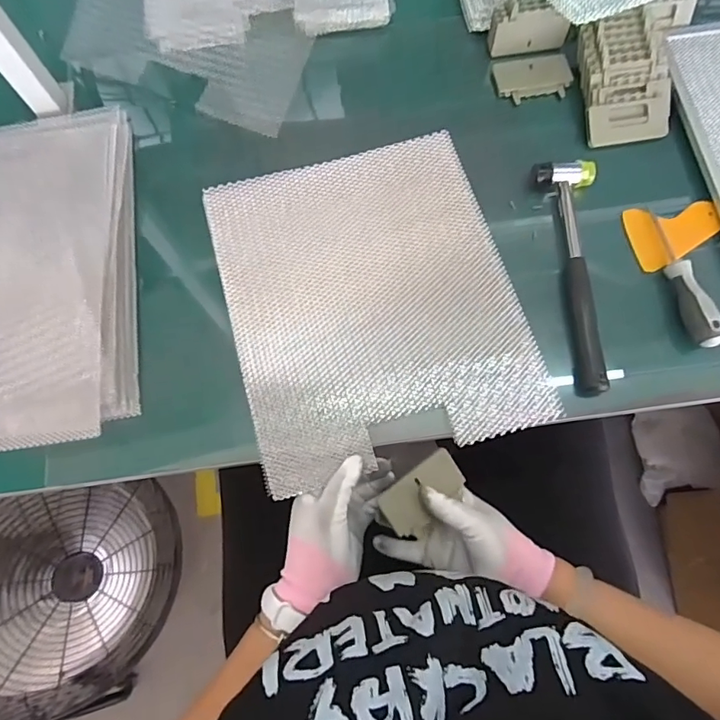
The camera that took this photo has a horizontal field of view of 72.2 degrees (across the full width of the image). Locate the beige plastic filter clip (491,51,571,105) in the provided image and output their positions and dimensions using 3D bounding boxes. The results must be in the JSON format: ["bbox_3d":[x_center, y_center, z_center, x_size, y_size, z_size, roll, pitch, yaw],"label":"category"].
[{"bbox_3d":[0.198,-0.323,0.564,0.086,0.006,0.058,-9,73,-1],"label":"beige plastic filter clip"}]

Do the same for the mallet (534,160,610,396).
[{"bbox_3d":[0.224,-0.088,0.490,0.054,0.027,0.241,-5,73,0],"label":"mallet"}]

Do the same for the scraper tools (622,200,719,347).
[{"bbox_3d":[0.332,-0.090,0.487,0.088,0.030,0.156,-8,73,-1],"label":"scraper tools"}]

